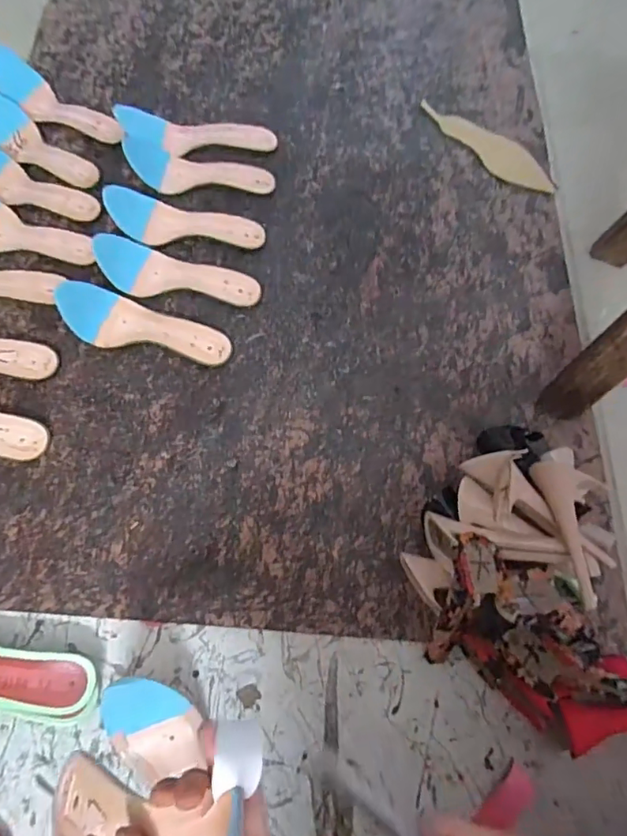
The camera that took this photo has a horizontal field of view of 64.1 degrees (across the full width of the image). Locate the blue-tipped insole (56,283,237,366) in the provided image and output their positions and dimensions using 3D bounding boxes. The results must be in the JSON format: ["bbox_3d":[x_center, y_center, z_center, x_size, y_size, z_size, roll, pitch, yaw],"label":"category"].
[{"bbox_3d":[-0.209,-0.125,0.633,0.207,0.067,0.072,9,66,3],"label":"blue-tipped insole"}]

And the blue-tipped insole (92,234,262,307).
[{"bbox_3d":[-0.179,-0.201,0.675,0.212,0.053,0.070,3,66,0],"label":"blue-tipped insole"}]

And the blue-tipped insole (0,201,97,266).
[{"bbox_3d":[-0.418,-0.269,0.699,0.230,0.048,0.078,19,67,7],"label":"blue-tipped insole"}]

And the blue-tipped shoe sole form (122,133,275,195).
[{"bbox_3d":[-0.168,-0.380,0.751,0.215,0.052,0.074,-1,66,-2],"label":"blue-tipped shoe sole form"}]

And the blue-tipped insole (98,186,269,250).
[{"bbox_3d":[-0.179,-0.288,0.713,0.212,0.063,0.066,-1,66,-2],"label":"blue-tipped insole"}]

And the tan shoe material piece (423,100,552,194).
[{"bbox_3d":[0.287,-0.451,0.826,0.069,0.007,0.270,-34,67,-9],"label":"tan shoe material piece"}]

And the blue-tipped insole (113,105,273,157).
[{"bbox_3d":[-0.185,-0.458,0.799,0.244,0.043,0.077,-5,65,-18],"label":"blue-tipped insole"}]

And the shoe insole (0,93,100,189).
[{"bbox_3d":[-0.437,-0.429,0.771,0.239,0.046,0.076,37,70,14],"label":"shoe insole"}]

